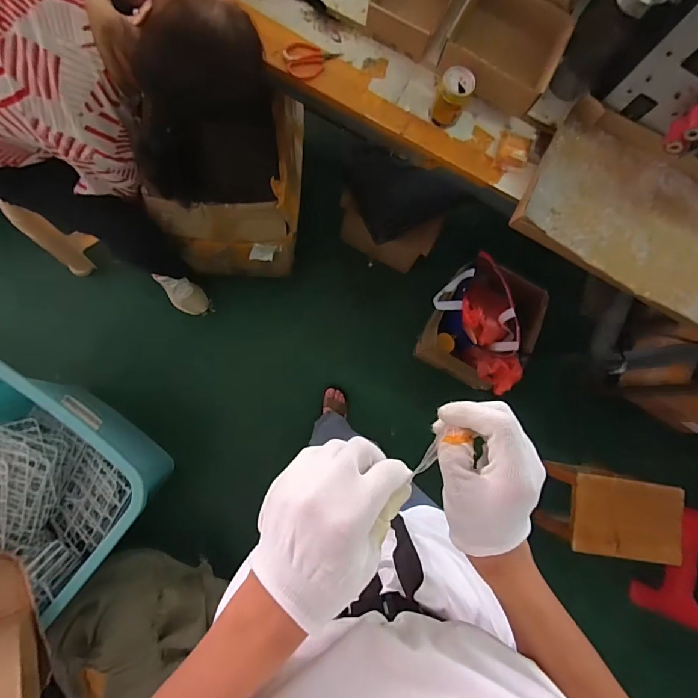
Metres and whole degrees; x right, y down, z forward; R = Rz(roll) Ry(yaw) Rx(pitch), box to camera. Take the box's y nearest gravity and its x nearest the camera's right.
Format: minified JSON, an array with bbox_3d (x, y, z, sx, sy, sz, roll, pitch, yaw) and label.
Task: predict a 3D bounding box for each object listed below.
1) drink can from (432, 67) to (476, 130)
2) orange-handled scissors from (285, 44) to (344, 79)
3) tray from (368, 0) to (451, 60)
[{"bbox_3d":[0.195,-0.474,0.765,0.067,0.080,0.063,1,82,-6],"label":"drink can"},{"bbox_3d":[-0.069,-0.559,0.783,0.111,0.014,0.065,-5,83,-7],"label":"orange-handled scissors"},{"bbox_3d":[0.125,-0.676,0.792,0.133,0.061,0.159,26,81,-2],"label":"tray"}]

